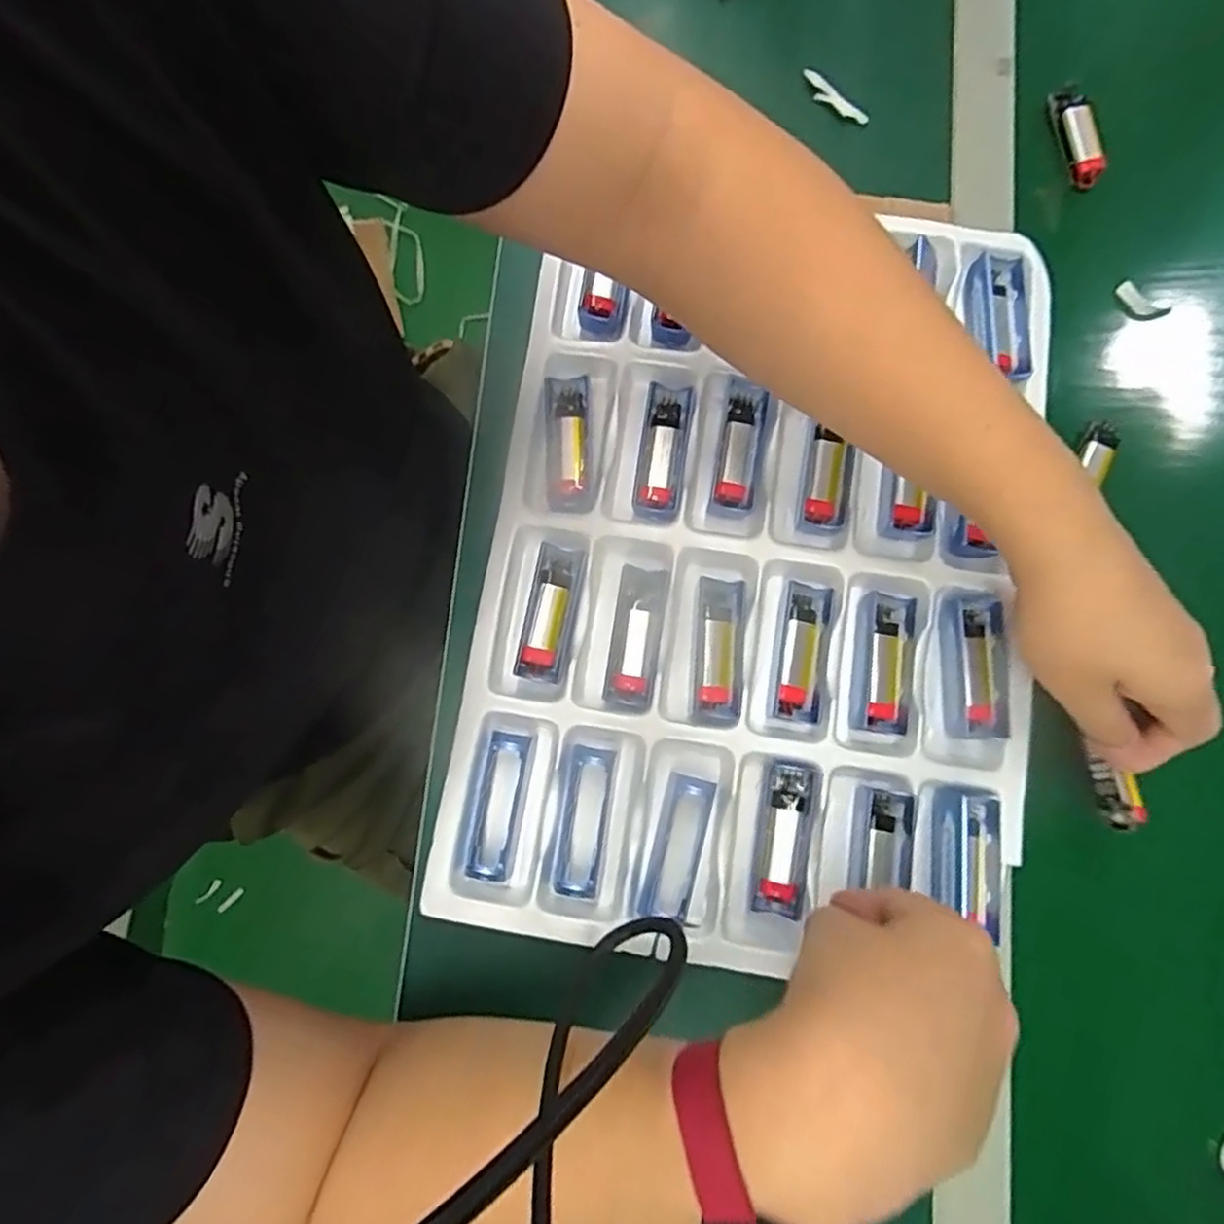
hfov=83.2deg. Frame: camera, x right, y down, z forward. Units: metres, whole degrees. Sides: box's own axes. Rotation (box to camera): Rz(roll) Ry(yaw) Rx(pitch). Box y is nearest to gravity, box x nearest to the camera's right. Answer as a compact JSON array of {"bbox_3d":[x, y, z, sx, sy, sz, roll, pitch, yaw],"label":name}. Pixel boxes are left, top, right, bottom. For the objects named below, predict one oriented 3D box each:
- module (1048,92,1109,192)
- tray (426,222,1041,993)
[{"bbox_3d":[0.310,-0.317,0.459,0.017,0.021,0.065,-22,93,-4],"label":"module"},{"bbox_3d":[0.085,-0.029,0.406,0.307,0.032,0.435,9,79,2],"label":"tray"}]

